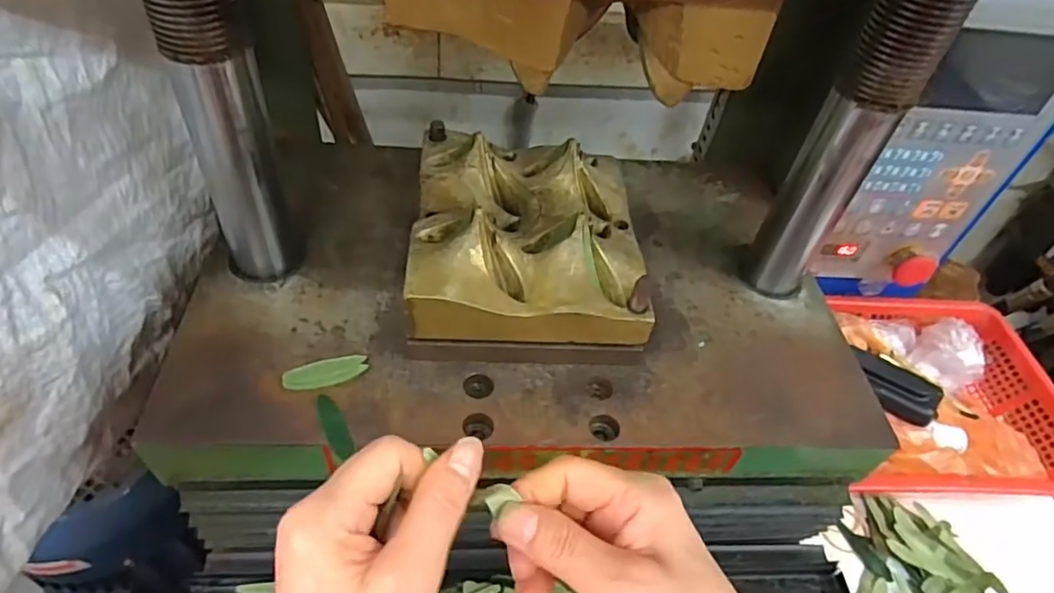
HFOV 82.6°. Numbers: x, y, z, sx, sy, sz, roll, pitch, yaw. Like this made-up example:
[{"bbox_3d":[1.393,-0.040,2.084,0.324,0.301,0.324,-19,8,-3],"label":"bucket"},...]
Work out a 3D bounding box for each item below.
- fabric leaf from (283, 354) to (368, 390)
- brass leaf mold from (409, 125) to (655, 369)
[{"bbox_3d":[-0.136,0.052,0.406,0.054,0.005,0.019,-10,50,-16],"label":"fabric leaf"},{"bbox_3d":[-0.001,-0.046,0.461,0.165,0.084,0.191,2,48,-6],"label":"brass leaf mold"}]

